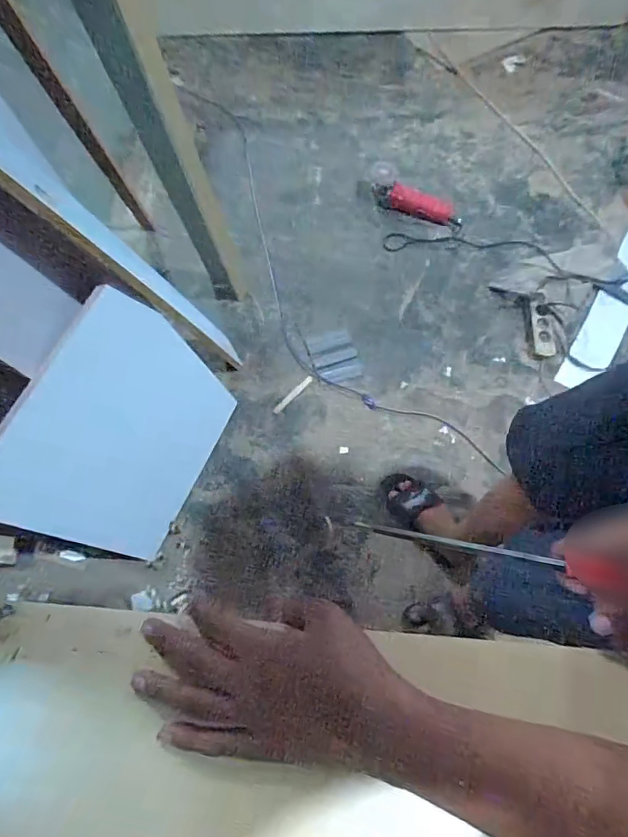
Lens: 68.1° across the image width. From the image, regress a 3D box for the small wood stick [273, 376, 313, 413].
[{"bbox_3d":[-0.055,-0.064,1.243,0.020,0.004,0.137,42,76,14],"label":"small wood stick"}]

